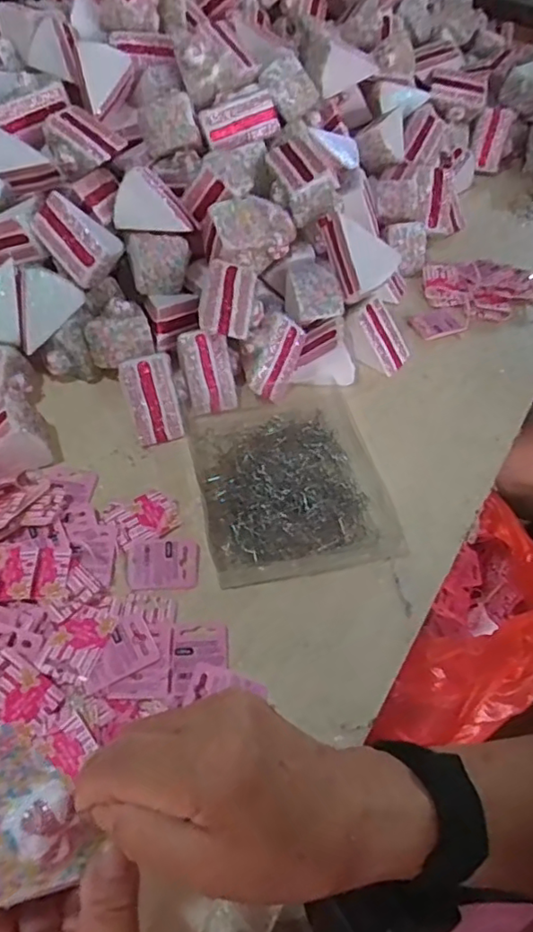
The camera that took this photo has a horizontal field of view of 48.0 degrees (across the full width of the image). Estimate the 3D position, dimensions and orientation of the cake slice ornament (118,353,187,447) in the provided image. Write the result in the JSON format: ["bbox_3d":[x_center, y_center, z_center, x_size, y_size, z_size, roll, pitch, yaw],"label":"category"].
[{"bbox_3d":[-0.123,-0.073,0.638,0.053,0.065,0.075,-12,55,-14],"label":"cake slice ornament"}]

